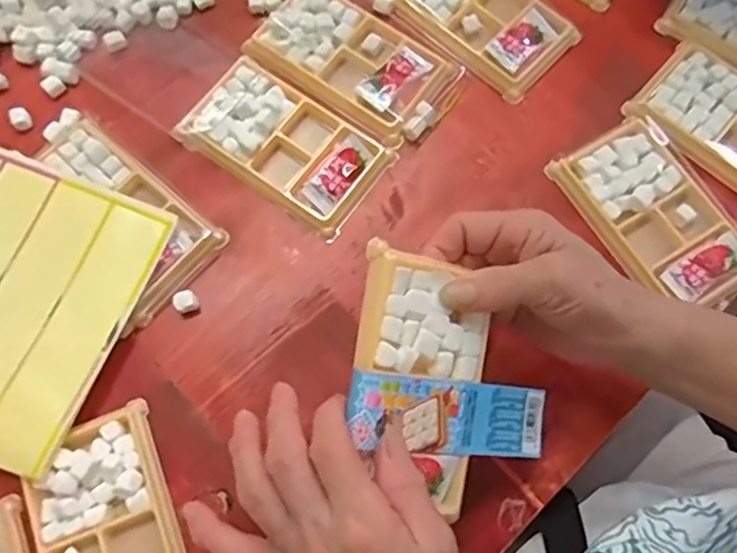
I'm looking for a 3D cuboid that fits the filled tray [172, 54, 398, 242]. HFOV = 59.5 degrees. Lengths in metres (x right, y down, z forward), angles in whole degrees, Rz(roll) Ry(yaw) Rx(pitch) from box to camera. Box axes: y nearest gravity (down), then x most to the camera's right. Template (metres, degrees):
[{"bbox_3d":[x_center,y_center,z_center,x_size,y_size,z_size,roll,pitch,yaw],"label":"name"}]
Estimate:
[{"bbox_3d":[-0.058,-0.094,0.445,0.133,0.013,0.079,33,76,8],"label":"filled tray"}]

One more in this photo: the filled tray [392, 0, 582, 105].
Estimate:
[{"bbox_3d":[0.082,-0.198,0.480,0.136,0.011,0.078,43,78,11],"label":"filled tray"}]

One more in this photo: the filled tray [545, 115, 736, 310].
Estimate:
[{"bbox_3d":[0.196,-0.042,0.434,0.081,0.016,0.138,-32,77,-9],"label":"filled tray"}]

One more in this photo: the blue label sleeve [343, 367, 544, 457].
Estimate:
[{"bbox_3d":[0.044,0.073,0.337,0.117,0.005,0.037,10,88,-26],"label":"blue label sleeve"}]

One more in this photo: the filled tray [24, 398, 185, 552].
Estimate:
[{"bbox_3d":[-0.149,0.151,0.367,0.076,0.015,0.133,-23,75,-7],"label":"filled tray"}]

